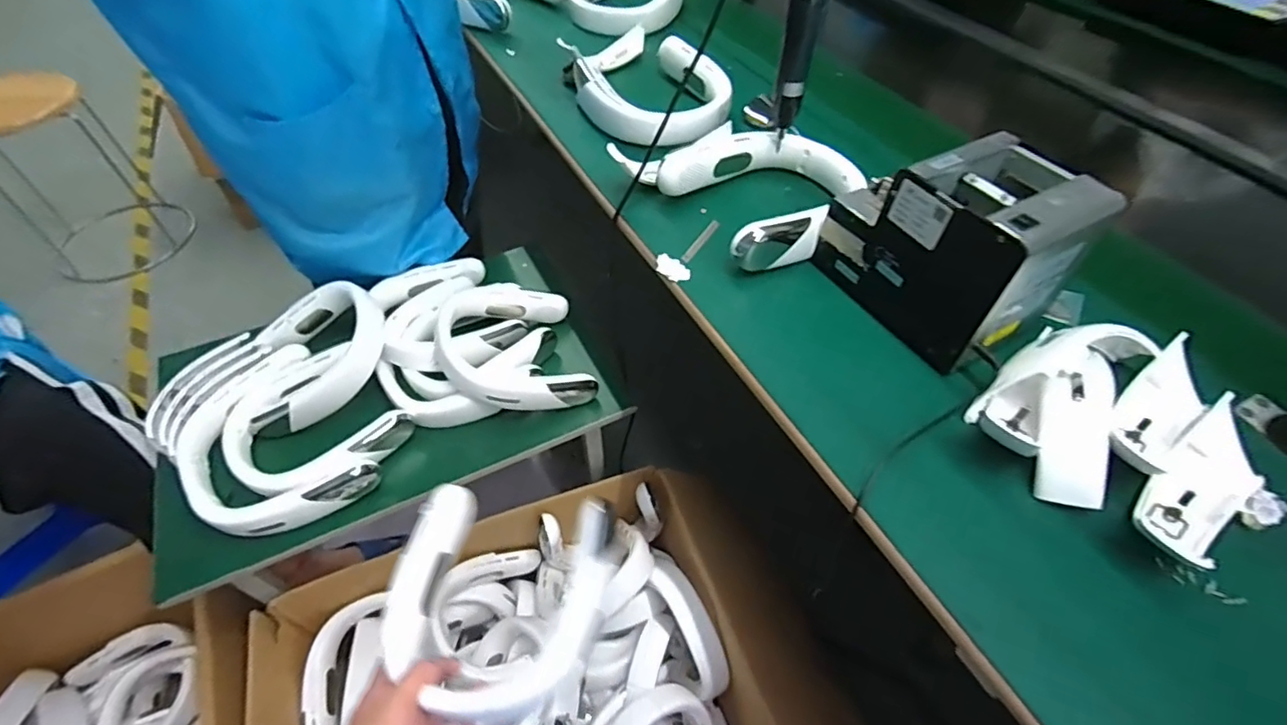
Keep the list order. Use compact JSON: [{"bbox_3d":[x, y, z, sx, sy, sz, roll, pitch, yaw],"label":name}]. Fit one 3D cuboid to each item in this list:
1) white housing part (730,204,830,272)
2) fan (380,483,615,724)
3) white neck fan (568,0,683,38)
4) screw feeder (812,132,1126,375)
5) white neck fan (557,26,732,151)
[{"bbox_3d":[0.136,-0.123,0.587,0.096,0.053,0.023,-14,53,-12],"label":"white housing part"},{"bbox_3d":[-0.133,0.209,0.523,0.202,0.047,0.202,-6,45,6],"label":"fan"},{"bbox_3d":[-0.037,-0.638,1.005,0.203,0.052,0.183,26,55,18],"label":"white neck fan"},{"bbox_3d":[0.281,-0.116,0.522,0.130,0.143,0.176,-23,55,-18],"label":"screw feeder"},{"bbox_3d":[-0.002,-0.403,0.818,0.203,0.051,0.314,-28,57,-21],"label":"white neck fan"}]

